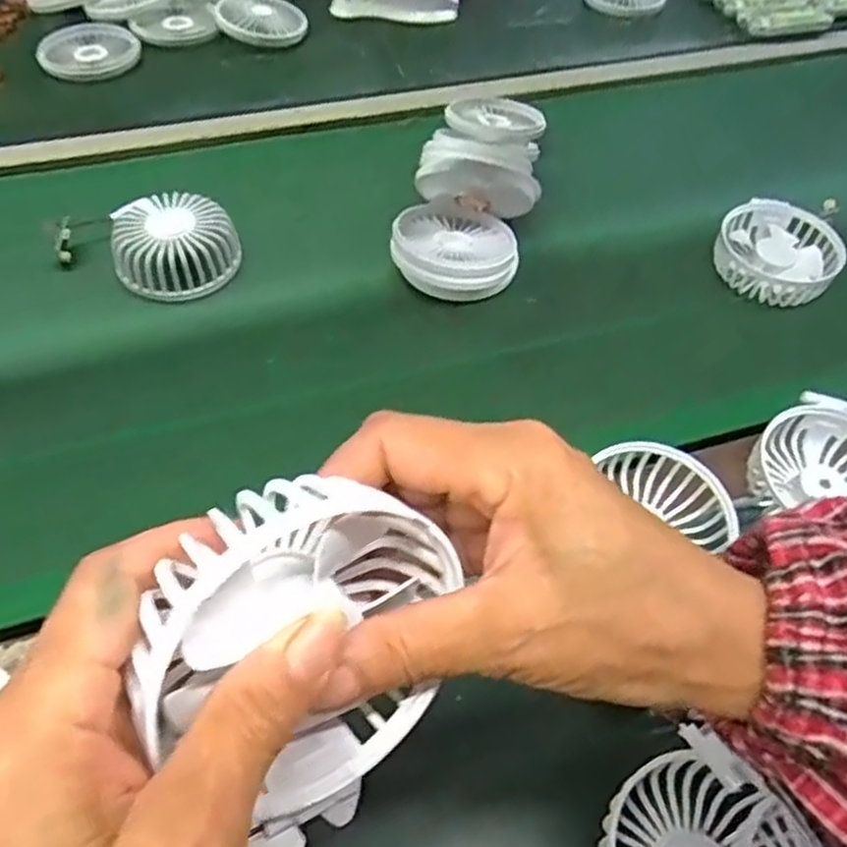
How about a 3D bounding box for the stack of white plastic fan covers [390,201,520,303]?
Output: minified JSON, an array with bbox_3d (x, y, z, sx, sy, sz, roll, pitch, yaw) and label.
[{"bbox_3d":[0.020,-0.129,0.556,0.091,0.034,0.083,-27,58,-20],"label":"stack of white plastic fan covers"}]

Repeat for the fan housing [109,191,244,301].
[{"bbox_3d":[-0.180,-0.129,0.546,0.086,0.035,0.079,1,53,-1],"label":"fan housing"}]

